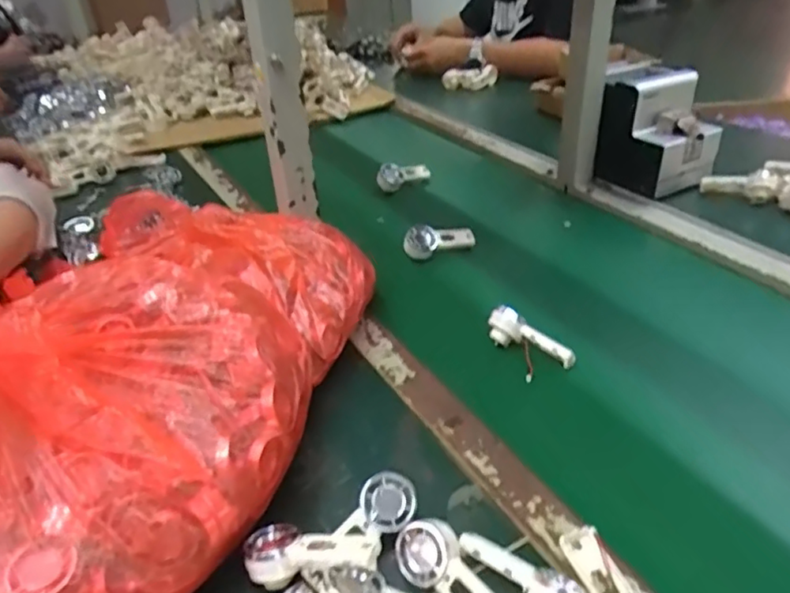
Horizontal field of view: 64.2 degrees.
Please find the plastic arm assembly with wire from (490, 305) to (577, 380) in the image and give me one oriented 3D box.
[{"bbox_3d":[0.132,0.047,0.629,0.034,0.043,0.090,-26,40,-28],"label":"plastic arm assembly with wire"}]

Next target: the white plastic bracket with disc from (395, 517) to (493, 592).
[{"bbox_3d":[0.037,0.183,0.405,0.040,0.017,0.091,-21,38,-22],"label":"white plastic bracket with disc"}]

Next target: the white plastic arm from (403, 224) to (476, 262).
[{"bbox_3d":[0.056,-0.072,0.819,0.097,0.043,0.033,-17,36,-17],"label":"white plastic arm"}]

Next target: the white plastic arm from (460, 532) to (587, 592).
[{"bbox_3d":[0.079,0.182,0.402,0.091,0.028,0.028,24,44,35],"label":"white plastic arm"}]

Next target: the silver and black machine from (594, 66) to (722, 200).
[{"bbox_3d":[0.369,-0.238,0.896,0.134,0.137,0.148,-26,39,-27],"label":"silver and black machine"}]

